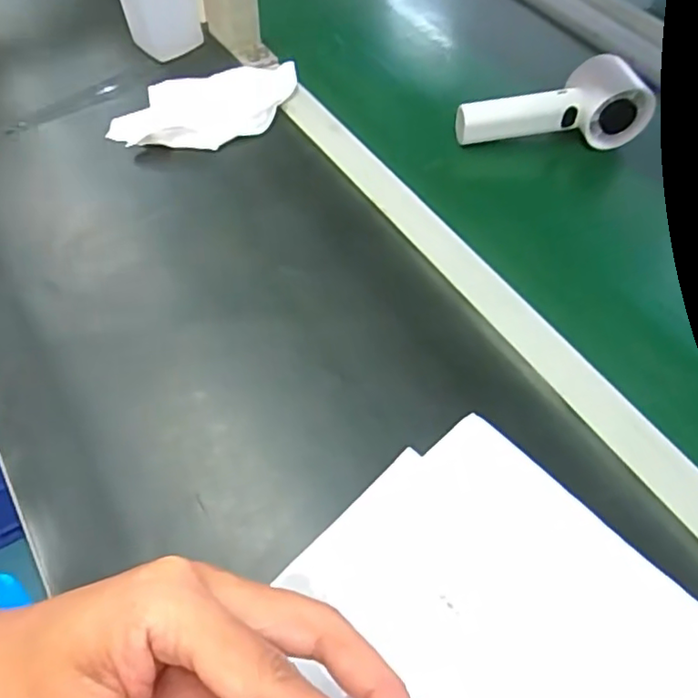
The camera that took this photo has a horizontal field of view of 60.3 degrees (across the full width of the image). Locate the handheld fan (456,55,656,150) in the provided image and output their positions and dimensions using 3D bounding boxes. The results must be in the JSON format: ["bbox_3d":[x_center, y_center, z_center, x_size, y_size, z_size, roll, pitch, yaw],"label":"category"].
[{"bbox_3d":[0.172,-0.205,0.517,0.162,0.076,0.047,-4,59,-1],"label":"handheld fan"}]

